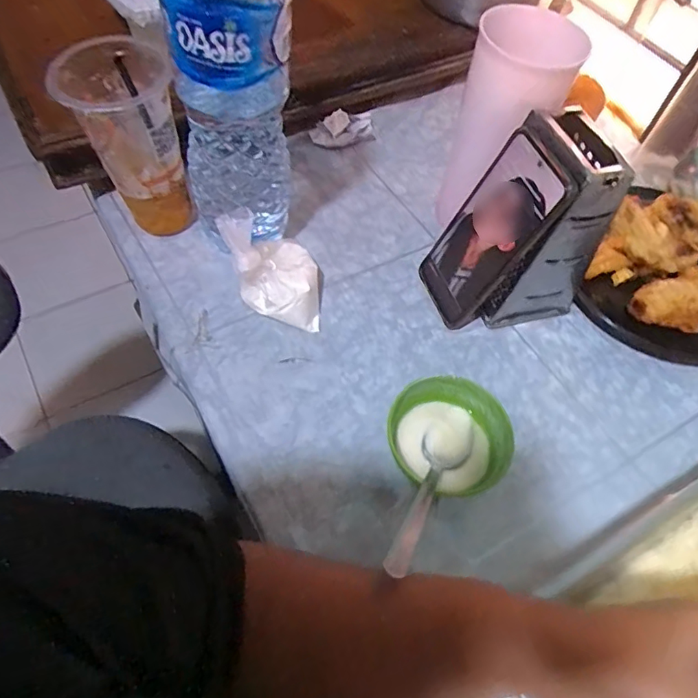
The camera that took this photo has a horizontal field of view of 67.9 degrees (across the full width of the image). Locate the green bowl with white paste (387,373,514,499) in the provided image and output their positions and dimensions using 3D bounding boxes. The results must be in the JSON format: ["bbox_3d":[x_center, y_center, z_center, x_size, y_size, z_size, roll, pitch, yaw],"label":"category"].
[{"bbox_3d":[0.077,0.068,0.406,0.091,0.050,0.080,12,59,3],"label":"green bowl with white paste"}]

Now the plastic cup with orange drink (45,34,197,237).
[{"bbox_3d":[-0.192,-0.180,0.465,0.082,0.158,0.101,-17,62,-14],"label":"plastic cup with orange drink"}]

